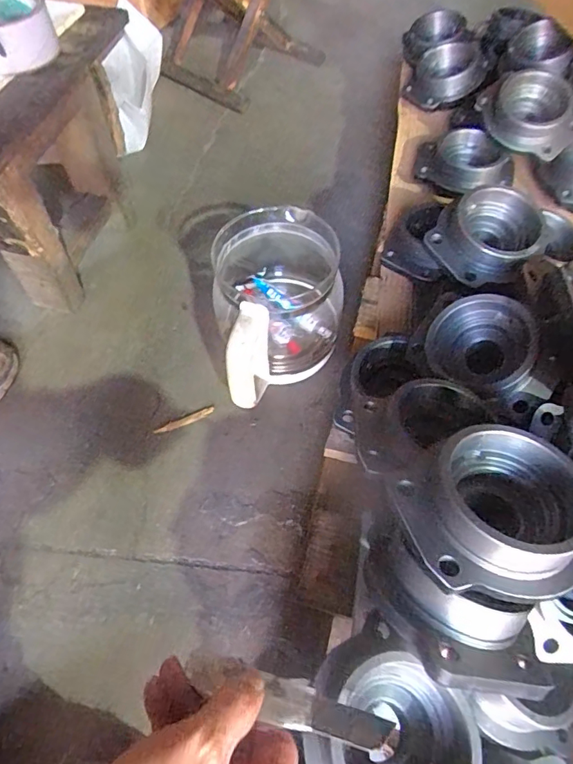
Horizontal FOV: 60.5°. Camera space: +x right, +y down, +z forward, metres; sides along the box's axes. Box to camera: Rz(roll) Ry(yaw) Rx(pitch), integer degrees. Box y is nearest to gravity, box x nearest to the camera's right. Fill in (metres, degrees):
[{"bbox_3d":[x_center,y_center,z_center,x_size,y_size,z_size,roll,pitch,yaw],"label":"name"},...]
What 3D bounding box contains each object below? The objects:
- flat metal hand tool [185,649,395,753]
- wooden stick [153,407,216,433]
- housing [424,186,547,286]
[{"bbox_3d":[0.001,0.168,0.259,0.111,0.005,0.025,16,29,2],"label":"flat metal hand tool"},{"bbox_3d":[-0.128,0.049,0.618,0.077,0.007,0.010,-19,62,-9],"label":"wooden stick"},{"bbox_3d":[0.191,-0.141,0.471,0.091,0.043,0.096,-1,59,1],"label":"housing"}]

